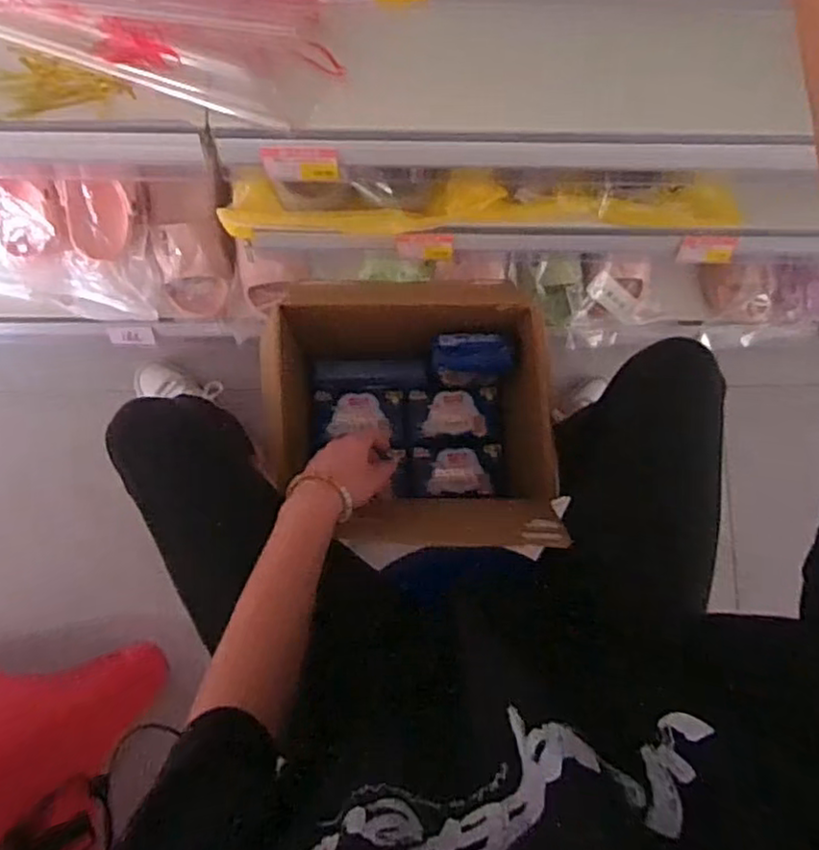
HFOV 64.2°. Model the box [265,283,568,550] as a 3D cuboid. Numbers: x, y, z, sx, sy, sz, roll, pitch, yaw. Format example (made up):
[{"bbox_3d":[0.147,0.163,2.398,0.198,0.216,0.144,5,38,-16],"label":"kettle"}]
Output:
[{"bbox_3d":[-0.002,-0.038,0.868,0.316,0.230,0.247,4,82,-3],"label":"box"}]

